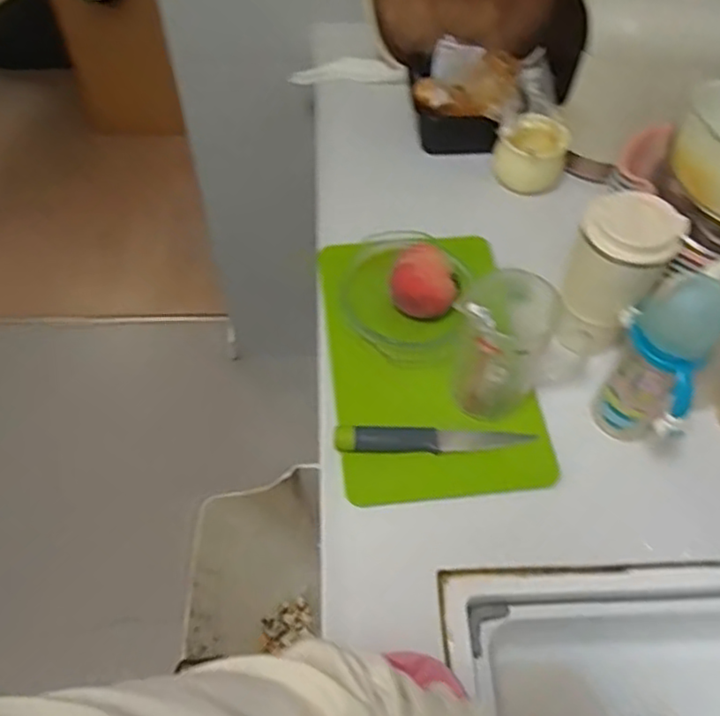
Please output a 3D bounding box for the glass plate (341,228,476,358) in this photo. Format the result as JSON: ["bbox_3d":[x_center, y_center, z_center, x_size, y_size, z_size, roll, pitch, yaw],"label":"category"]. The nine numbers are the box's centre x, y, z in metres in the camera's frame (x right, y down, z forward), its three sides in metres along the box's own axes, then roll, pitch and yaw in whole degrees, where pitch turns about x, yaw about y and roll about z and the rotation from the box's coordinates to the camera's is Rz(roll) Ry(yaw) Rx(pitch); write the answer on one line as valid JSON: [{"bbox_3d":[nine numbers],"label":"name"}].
[{"bbox_3d":[0.058,-0.080,0.763,0.138,0.043,0.168,24,58,15],"label":"glass plate"}]

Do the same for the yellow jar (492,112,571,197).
[{"bbox_3d":[0.214,-0.256,0.866,0.075,0.070,0.071,1,55,-1],"label":"yellow jar"}]

